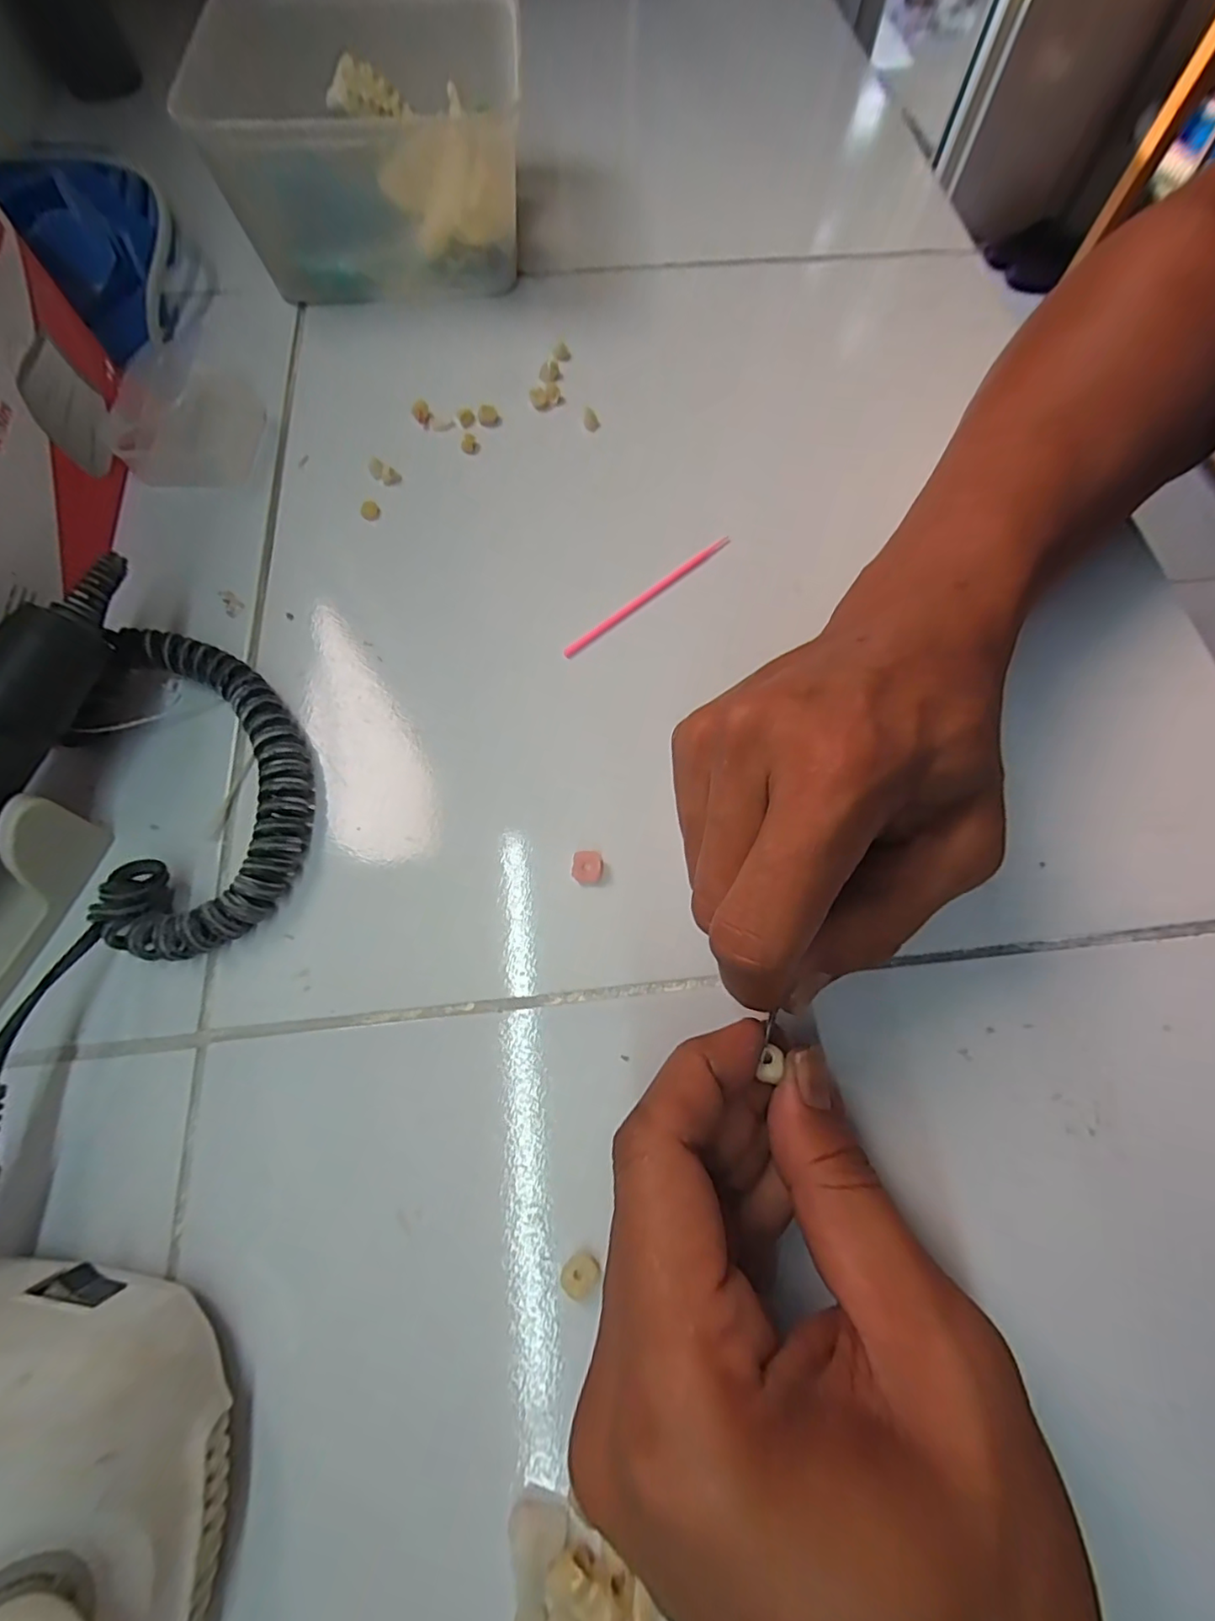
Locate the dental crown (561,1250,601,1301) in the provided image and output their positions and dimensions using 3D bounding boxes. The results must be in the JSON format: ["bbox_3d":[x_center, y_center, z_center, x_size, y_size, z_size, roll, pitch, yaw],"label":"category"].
[{"bbox_3d":[-0.008,0.133,0.167,0.009,0.004,0.011,40,73,14],"label":"dental crown"}]

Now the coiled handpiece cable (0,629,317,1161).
[{"bbox_3d":[-0.145,0.025,0.195,0.074,0.029,0.201,-4,68,-2],"label":"coiled handpiece cable"}]

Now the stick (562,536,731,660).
[{"bbox_3d":[0.020,-0.095,0.255,0.096,0.005,0.004,-39,73,-15],"label":"stick"}]

